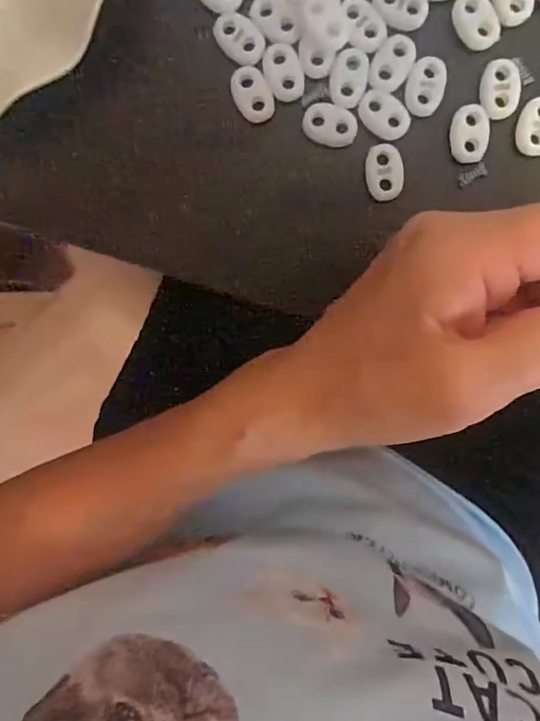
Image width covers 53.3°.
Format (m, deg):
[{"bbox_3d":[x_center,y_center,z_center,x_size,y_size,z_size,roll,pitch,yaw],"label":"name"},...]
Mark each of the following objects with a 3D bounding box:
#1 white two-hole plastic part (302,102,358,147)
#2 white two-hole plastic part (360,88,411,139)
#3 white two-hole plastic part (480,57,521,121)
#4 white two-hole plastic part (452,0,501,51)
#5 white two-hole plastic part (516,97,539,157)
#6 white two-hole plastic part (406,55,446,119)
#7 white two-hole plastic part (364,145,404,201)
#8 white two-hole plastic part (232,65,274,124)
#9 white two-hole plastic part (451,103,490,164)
[{"bbox_3d":[0.025,-0.098,0.223,0.023,0.004,0.015,20,98,0],"label":"white two-hole plastic part"},{"bbox_3d":[0.047,-0.101,0.221,0.023,0.004,0.015,33,98,-2],"label":"white two-hole plastic part"},{"bbox_3d":[0.094,-0.110,0.218,0.015,0.004,0.023,0,98,2],"label":"white two-hole plastic part"},{"bbox_3d":[0.083,-0.137,0.216,0.016,0.004,0.023,-28,96,6],"label":"white two-hole plastic part"},{"bbox_3d":[0.109,-0.096,0.219,0.015,0.004,0.023,13,98,1],"label":"white two-hole plastic part"},{"bbox_3d":[0.064,-0.112,0.219,0.015,0.004,0.023,10,98,1],"label":"white two-hole plastic part"},{"bbox_3d":[0.048,-0.078,0.224,0.016,0.004,0.022,-9,97,4],"label":"white two-hole plastic part"},{"bbox_3d":[-0.007,-0.110,0.223,0.014,0.004,0.023,-28,96,6],"label":"white two-hole plastic part"},{"bbox_3d":[0.083,-0.093,0.221,0.015,0.004,0.022,-1,98,3],"label":"white two-hole plastic part"}]

